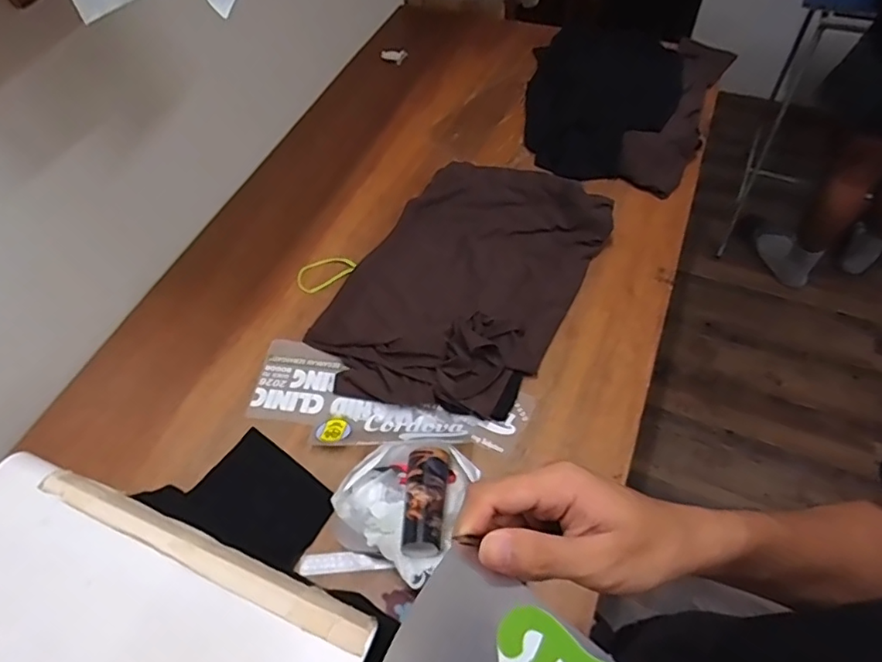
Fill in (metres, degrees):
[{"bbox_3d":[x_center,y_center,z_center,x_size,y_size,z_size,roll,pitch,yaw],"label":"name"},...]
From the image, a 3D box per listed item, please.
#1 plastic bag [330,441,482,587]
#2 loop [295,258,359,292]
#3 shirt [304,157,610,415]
[{"bbox_3d":[-0.040,0.221,0.751,0.172,0.065,0.169,34,64,23],"label":"plastic bag"},{"bbox_3d":[-0.216,-0.111,1.026,0.109,0.007,0.070,-31,56,-20],"label":"loop"},{"bbox_3d":[0.041,-0.091,0.962,0.353,0.067,0.519,26,64,16],"label":"shirt"}]

